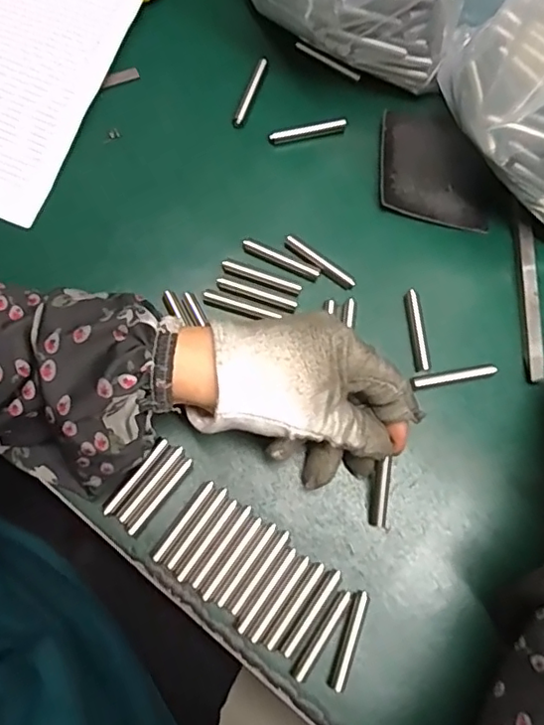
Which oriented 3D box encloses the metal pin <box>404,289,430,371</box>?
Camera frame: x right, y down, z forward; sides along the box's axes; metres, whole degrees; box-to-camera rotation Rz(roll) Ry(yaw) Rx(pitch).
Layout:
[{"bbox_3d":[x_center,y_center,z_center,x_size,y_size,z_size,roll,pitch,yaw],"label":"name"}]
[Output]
[{"bbox_3d":[0.084,-0.018,0.335,0.008,0.005,0.047,-6,76,-4],"label":"metal pin"}]

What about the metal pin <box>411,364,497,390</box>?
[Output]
[{"bbox_3d":[0.103,0.009,0.329,0.048,0.007,0.007,-10,76,-4],"label":"metal pin"}]

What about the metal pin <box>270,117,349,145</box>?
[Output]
[{"bbox_3d":[0.023,-0.144,0.361,0.049,0.004,0.008,-14,77,-6],"label":"metal pin"}]

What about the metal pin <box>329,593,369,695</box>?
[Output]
[{"bbox_3d":[0.039,0.141,0.292,0.007,0.007,0.048,20,76,3],"label":"metal pin"}]

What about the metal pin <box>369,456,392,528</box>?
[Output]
[{"bbox_3d":[0.058,0.070,0.305,0.010,0.010,0.040,2,112,1],"label":"metal pin"}]

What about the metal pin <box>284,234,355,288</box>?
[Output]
[{"bbox_3d":[0.028,-0.059,0.340,0.048,0.005,0.006,36,77,7],"label":"metal pin"}]

